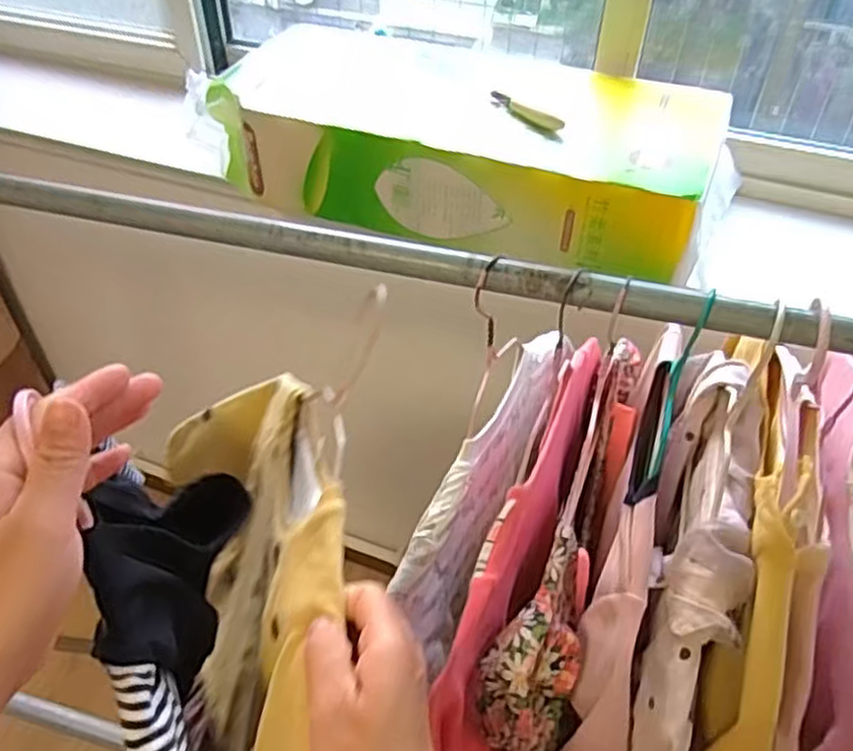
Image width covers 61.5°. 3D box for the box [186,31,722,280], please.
[{"bbox_3d":[0.065,-0.328,0.987,0.679,0.133,0.332,16,46,15],"label":"box"}]

